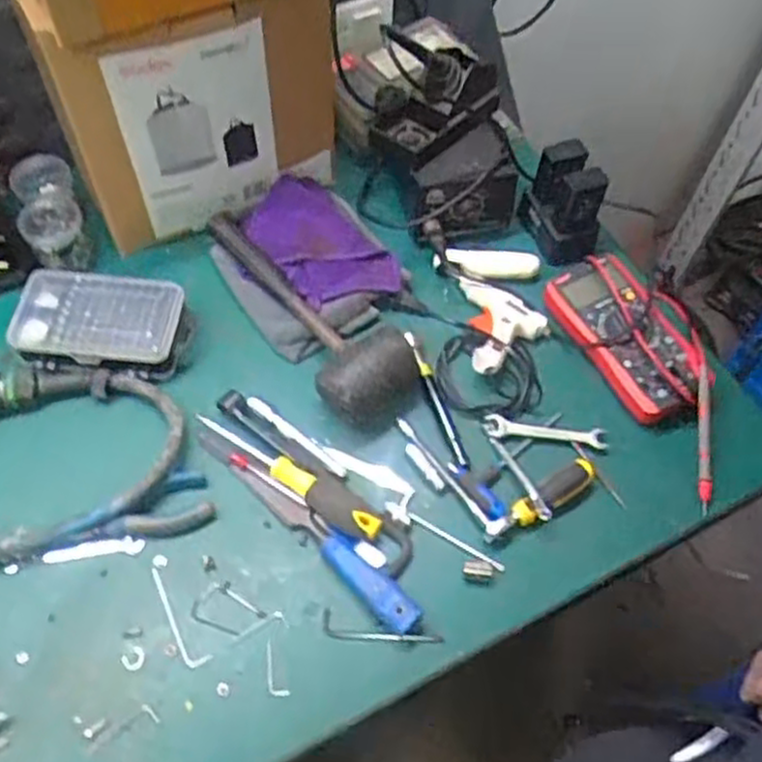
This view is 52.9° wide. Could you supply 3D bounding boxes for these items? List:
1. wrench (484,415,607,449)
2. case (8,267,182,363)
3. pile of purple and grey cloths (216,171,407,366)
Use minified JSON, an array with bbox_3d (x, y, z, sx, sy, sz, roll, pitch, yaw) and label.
[{"bbox_3d":[0.168,0.050,0.777,0.123,0.004,0.024,8,61,1],"label":"wrench"},{"bbox_3d":[-0.285,-0.066,0.777,0.160,0.030,0.093,5,59,1],"label":"case"},{"bbox_3d":[-0.085,-0.133,0.856,0.172,0.053,0.186,-33,68,-19],"label":"pile of purple and grey cloths"}]

